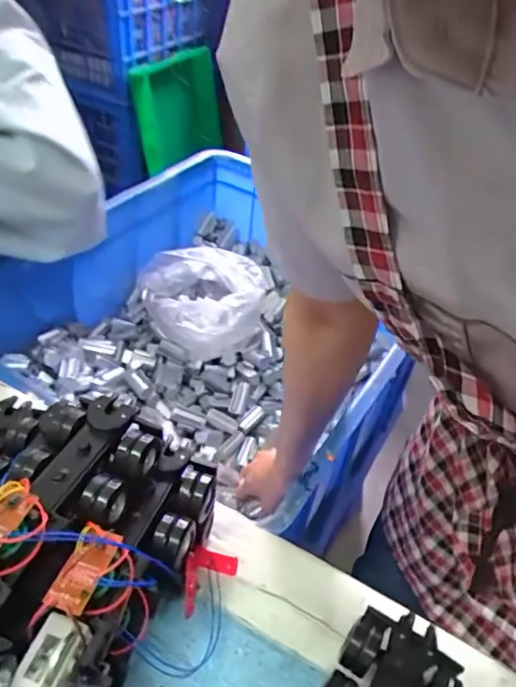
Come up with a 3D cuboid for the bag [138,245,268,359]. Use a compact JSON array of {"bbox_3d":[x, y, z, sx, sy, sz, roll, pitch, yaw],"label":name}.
[{"bbox_3d":[-0.091,-0.070,0.854,0.155,0.120,0.188,-17,50,-24],"label":"bag"}]

